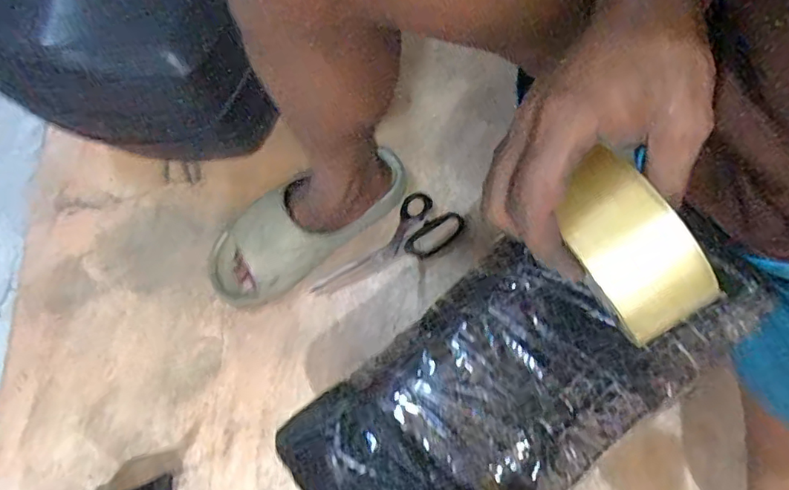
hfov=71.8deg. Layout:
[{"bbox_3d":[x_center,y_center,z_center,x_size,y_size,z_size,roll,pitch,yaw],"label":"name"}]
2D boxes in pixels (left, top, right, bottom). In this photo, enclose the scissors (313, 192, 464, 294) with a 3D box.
[{"bbox_3d":[-0.005,0.016,0.731,0.203,0.010,0.083,-44,77,-8],"label":"scissors"}]

